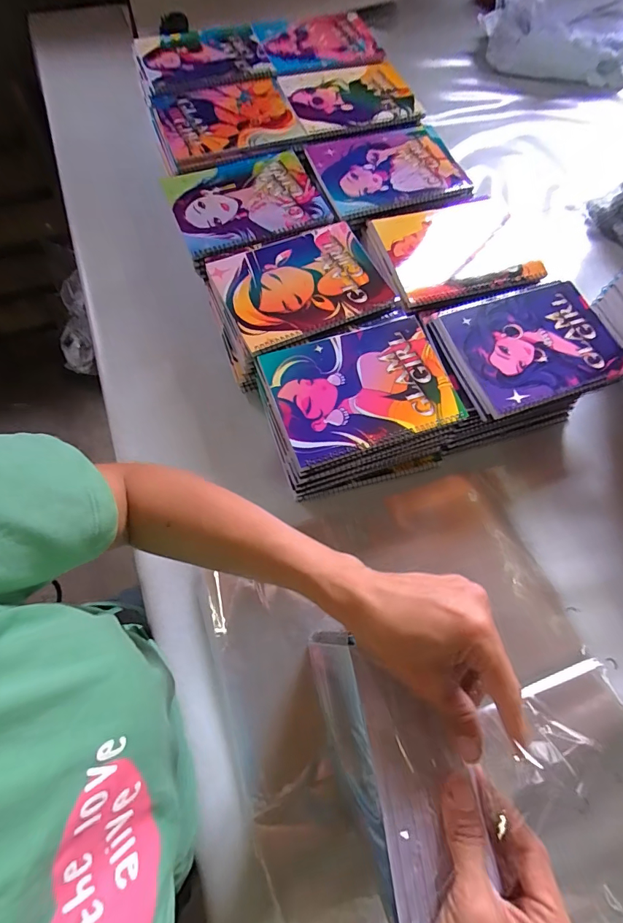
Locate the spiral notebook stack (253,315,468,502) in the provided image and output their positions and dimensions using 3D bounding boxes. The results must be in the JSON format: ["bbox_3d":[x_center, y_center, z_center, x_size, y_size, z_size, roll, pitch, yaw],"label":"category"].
[{"bbox_3d":[0.057,-0.065,0.511,0.211,0.105,0.165,-15,69,-7],"label":"spiral notebook stack"}]

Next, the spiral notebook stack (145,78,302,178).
[{"bbox_3d":[-0.129,-0.518,0.637,0.212,0.041,0.170,-18,70,-10],"label":"spiral notebook stack"}]

